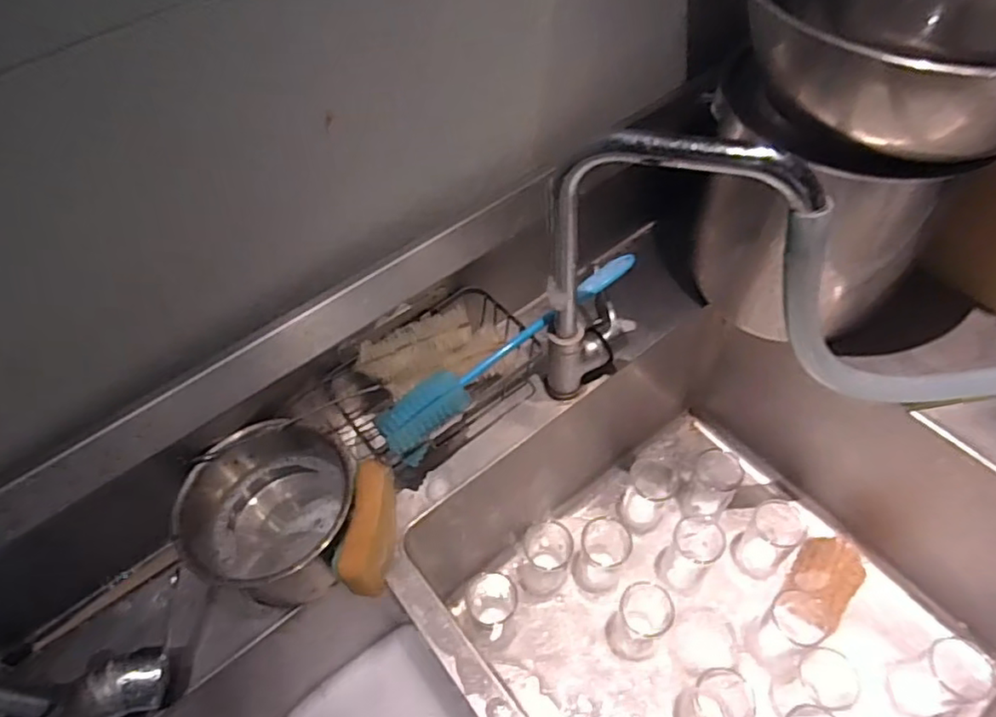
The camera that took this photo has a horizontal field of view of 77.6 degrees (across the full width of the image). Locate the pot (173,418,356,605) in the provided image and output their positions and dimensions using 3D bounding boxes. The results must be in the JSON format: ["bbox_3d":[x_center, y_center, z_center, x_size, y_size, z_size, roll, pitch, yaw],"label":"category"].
[{"bbox_3d":[-0.202,0.142,0.576,0.145,0.096,0.136,-2,54,3],"label":"pot"}]

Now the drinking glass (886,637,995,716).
[{"bbox_3d":[0.498,0.360,0.705,0.070,0.097,0.067,-17,54,-8],"label":"drinking glass"}]

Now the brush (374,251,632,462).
[{"bbox_3d":[0.007,-0.015,0.629,0.306,0.060,0.066,-36,59,-20],"label":"brush"}]

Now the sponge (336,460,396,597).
[{"bbox_3d":[-0.115,0.154,0.569,0.034,0.053,0.110,1,54,5],"label":"sponge"}]

